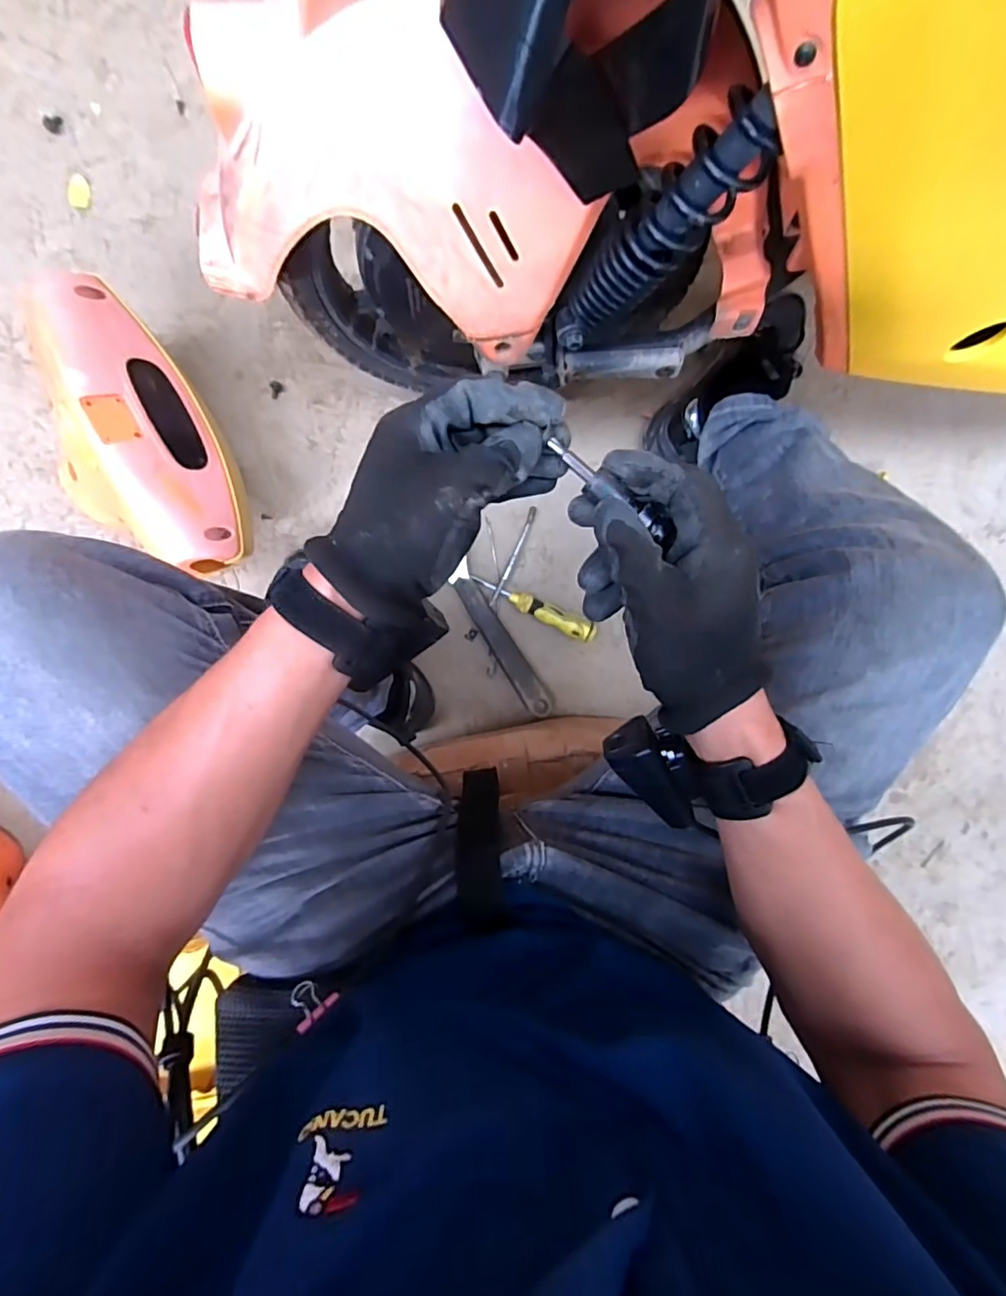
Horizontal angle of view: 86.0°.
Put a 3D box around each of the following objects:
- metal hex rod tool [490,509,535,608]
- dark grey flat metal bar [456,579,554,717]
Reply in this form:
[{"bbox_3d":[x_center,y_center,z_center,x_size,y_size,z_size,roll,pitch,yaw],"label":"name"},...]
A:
[{"bbox_3d":[0.014,-0.121,0.718,0.010,0.011,0.140,23,94,-8],"label":"metal hex rod tool"},{"bbox_3d":[0.001,0.001,0.715,0.034,0.019,0.205,-33,99,-1],"label":"dark grey flat metal bar"}]

